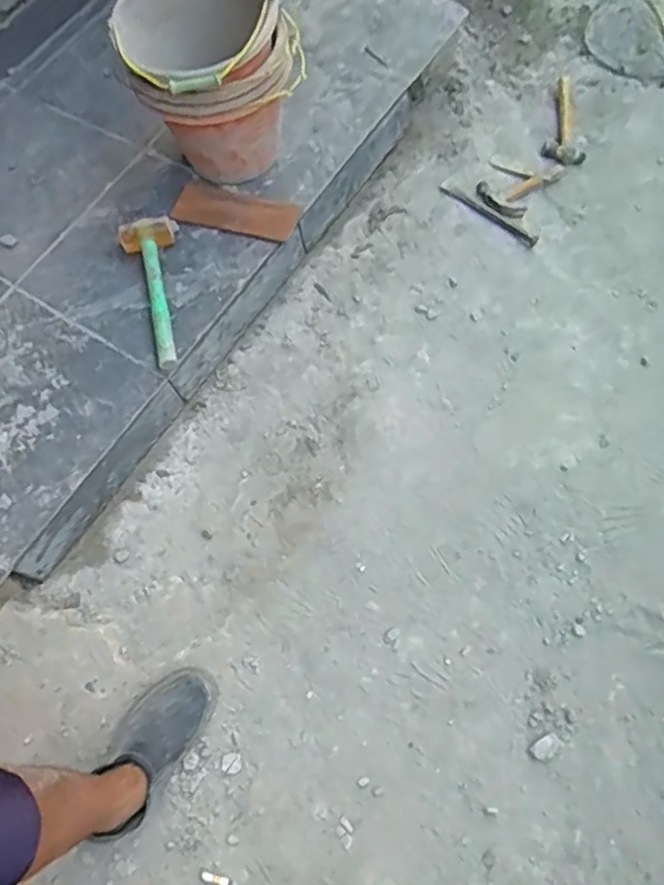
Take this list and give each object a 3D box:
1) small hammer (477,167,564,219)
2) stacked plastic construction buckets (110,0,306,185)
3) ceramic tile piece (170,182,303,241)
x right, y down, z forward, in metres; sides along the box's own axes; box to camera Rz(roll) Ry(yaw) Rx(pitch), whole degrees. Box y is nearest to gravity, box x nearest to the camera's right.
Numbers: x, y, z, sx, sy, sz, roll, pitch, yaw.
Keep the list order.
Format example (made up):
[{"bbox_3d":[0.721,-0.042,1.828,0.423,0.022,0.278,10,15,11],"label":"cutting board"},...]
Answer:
[{"bbox_3d":[0.421,-0.561,1.394,0.231,0.022,0.109,-36,71,-27],"label":"small hammer"},{"bbox_3d":[-0.207,-0.655,1.189,0.295,0.302,0.324,-26,65,-3],"label":"stacked plastic construction buckets"},{"bbox_3d":[-0.185,-0.460,1.262,0.243,0.014,0.099,14,66,11],"label":"ceramic tile piece"}]

